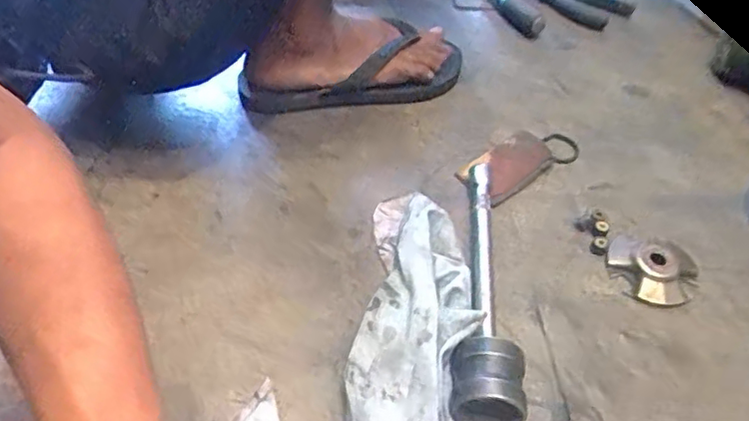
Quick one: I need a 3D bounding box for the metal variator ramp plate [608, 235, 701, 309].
[{"bbox_3d":[0.246,0.053,0.538,0.076,0.026,0.066,14,48,11],"label":"metal variator ramp plate"}]

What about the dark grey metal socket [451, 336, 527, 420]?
[{"bbox_3d":[0.078,0.129,0.428,0.050,0.054,0.061,4,47,2],"label":"dark grey metal socket"}]

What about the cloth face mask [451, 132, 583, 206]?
[{"bbox_3d":[0.150,-0.049,0.626,0.127,0.023,0.058,-27,61,-27],"label":"cloth face mask"}]

